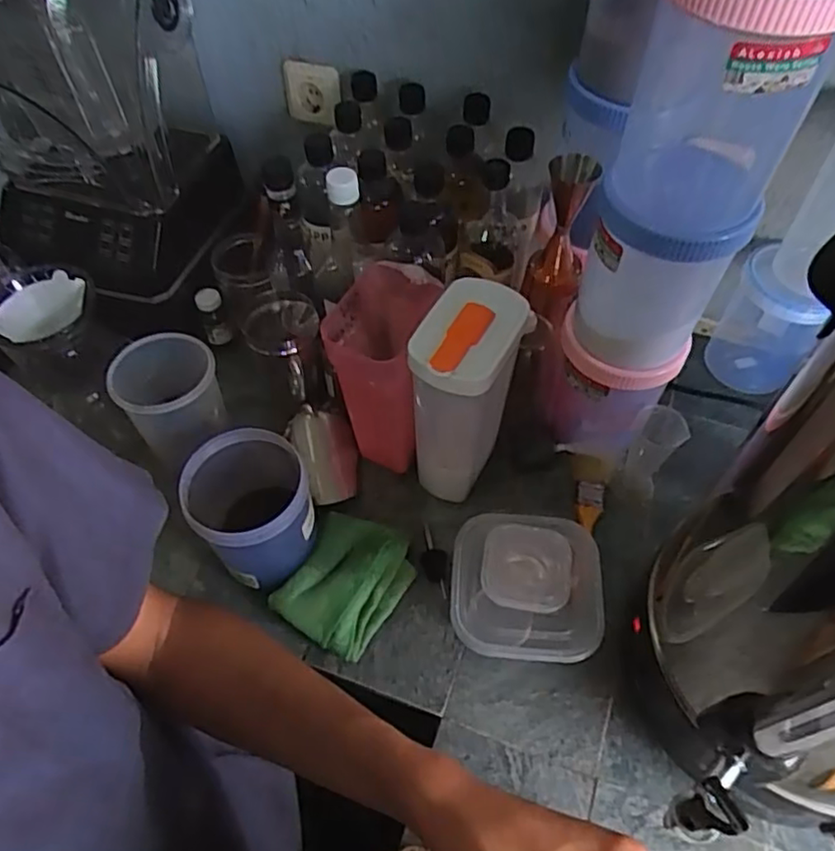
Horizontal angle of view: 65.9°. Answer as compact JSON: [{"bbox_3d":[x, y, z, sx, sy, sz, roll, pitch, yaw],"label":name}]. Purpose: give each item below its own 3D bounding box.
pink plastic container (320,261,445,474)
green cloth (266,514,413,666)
[{"bbox_3d":[-0.035,-0.051,0.709,0.097,0.223,0.120,15,57,11],"label":"pink plastic container"},{"bbox_3d":[-0.075,0.162,0.679,0.113,0.039,0.139,27,60,18],"label":"green cloth"}]

